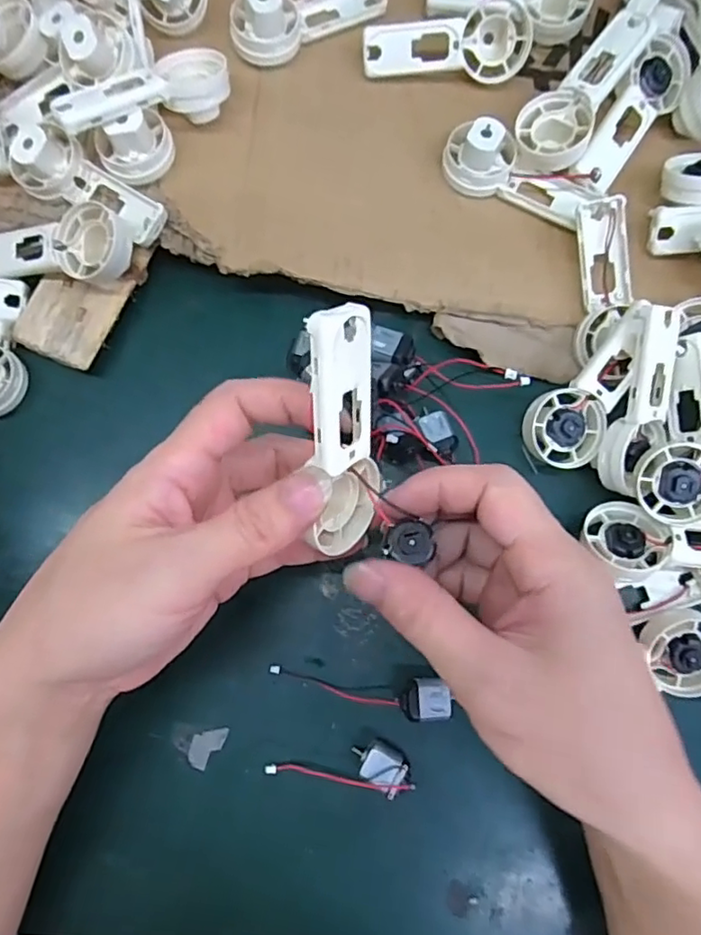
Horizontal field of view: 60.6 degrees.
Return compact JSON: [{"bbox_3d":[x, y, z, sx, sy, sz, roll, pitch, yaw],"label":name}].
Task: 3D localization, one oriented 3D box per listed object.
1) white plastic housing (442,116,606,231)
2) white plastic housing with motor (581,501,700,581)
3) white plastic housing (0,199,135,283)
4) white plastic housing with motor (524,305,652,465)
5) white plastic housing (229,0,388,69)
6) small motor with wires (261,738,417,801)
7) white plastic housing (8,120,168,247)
[{"bbox_3d":[0.093,-0.161,0.328,0.086,0.027,0.033,23,79,4],"label":"white plastic housing"},{"bbox_3d":[0.163,0.038,0.294,0.091,0.022,0.037,8,79,1],"label":"white plastic housing with motor"},{"bbox_3d":[-0.160,-0.120,0.322,0.090,0.018,0.040,2,78,14],"label":"white plastic housing"},{"bbox_3d":[0.122,-0.041,0.305,0.041,0.016,0.087,31,101,6],"label":"white plastic housing with motor"},{"bbox_3d":[-0.023,-0.262,0.341,0.093,0.028,0.035,-25,80,-5],"label":"white plastic housing"},{"bbox_3d":[-0.005,0.143,0.291,0.068,0.017,0.020,6,78,1],"label":"small motor with wires"},{"bbox_3d":[-0.142,-0.151,0.323,0.085,0.024,0.035,36,80,6],"label":"white plastic housing"}]

